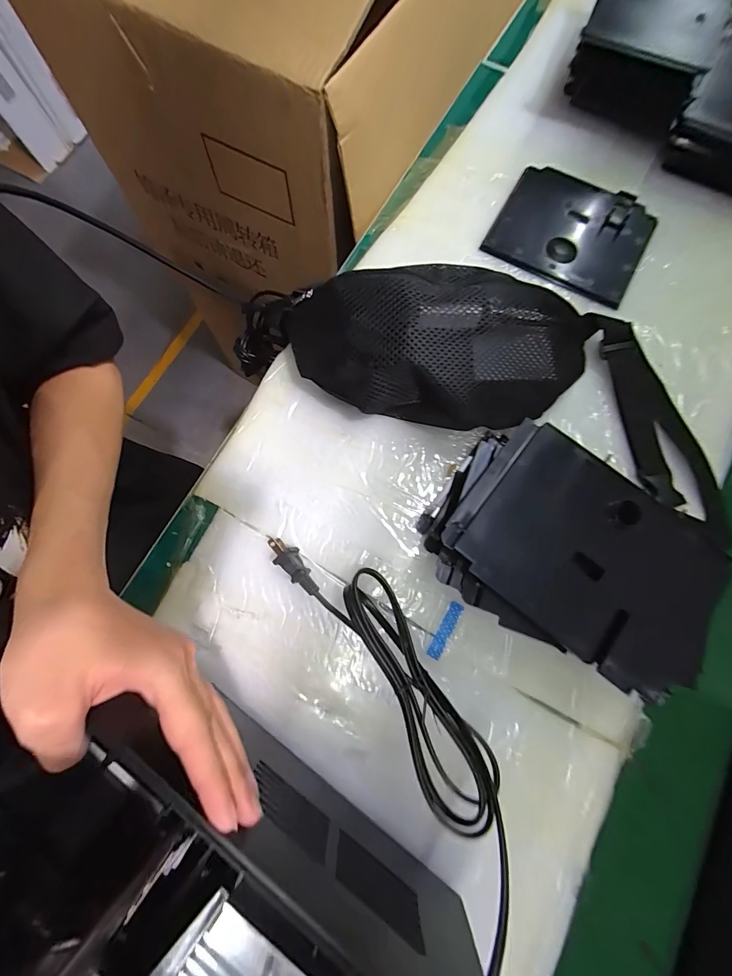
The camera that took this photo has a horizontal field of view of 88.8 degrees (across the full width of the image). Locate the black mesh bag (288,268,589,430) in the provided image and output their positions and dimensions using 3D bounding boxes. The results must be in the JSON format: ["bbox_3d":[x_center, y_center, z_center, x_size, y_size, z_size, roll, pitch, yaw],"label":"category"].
[{"bbox_3d":[0.065,-0.127,0.327,0.279,0.090,0.141,12,78,2],"label":"black mesh bag"}]

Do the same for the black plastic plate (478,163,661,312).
[{"bbox_3d":[0.220,-0.275,0.399,0.151,0.015,0.136,28,79,6],"label":"black plastic plate"}]

